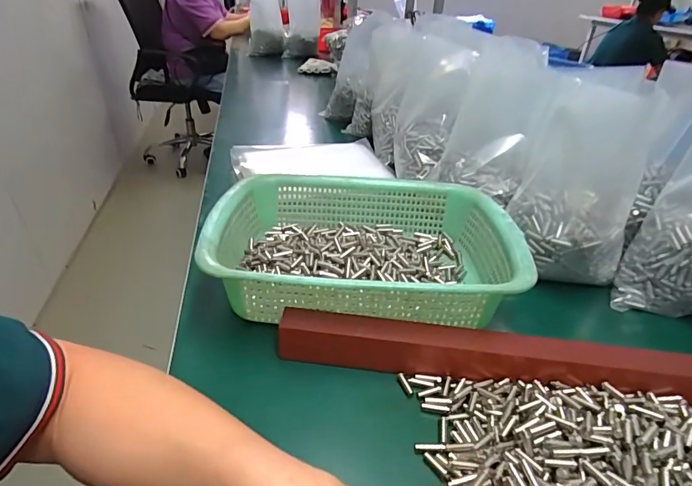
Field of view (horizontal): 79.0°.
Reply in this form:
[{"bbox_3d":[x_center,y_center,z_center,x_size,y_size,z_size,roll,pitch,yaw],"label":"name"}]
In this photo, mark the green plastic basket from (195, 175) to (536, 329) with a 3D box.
[{"bbox_3d":[0.018,0.005,0.448,0.292,0.083,0.224,3,32,0],"label":"green plastic basket"}]

